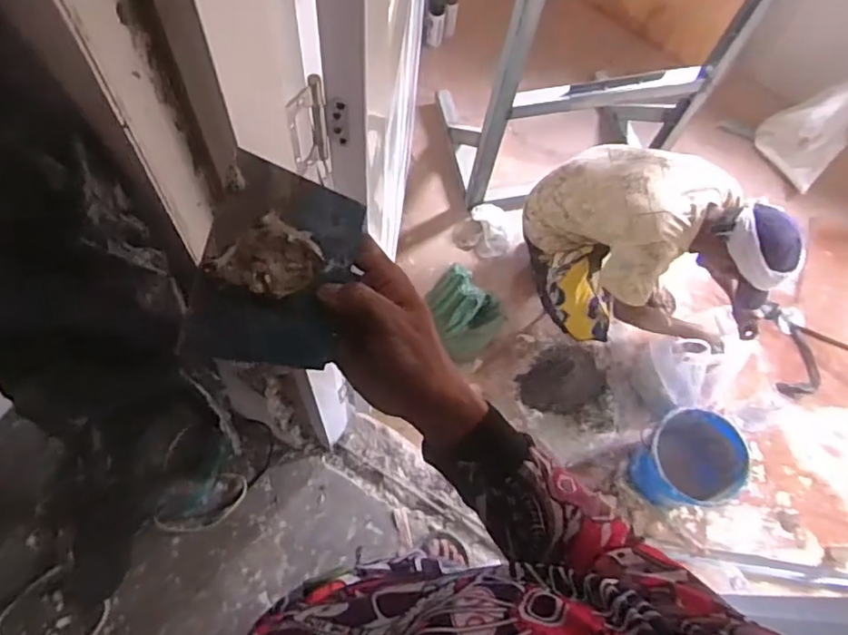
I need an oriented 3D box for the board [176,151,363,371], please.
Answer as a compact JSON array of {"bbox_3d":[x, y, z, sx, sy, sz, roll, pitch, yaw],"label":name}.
[{"bbox_3d":[-0.096,-0.035,0.420,0.104,0.058,0.137,15,83,-14],"label":"board"}]

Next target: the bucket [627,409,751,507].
[{"bbox_3d":[0.754,0.401,1.727,0.278,0.219,0.247,-8,68,-7],"label":"bucket"}]

